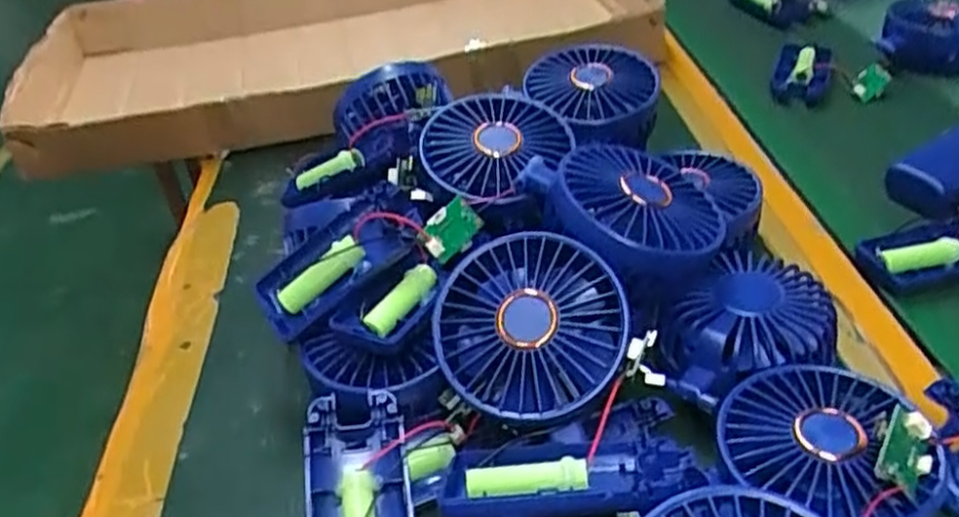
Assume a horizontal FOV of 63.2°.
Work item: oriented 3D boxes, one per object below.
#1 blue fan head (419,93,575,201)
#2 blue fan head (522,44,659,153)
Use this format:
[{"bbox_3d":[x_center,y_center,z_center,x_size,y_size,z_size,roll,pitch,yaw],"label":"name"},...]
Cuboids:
[{"bbox_3d":[0.009,-0.061,0.433,0.082,0.026,0.084,4,52,7],"label":"blue fan head"},{"bbox_3d":[0.073,-0.102,0.505,0.080,0.044,0.087,-23,41,-23],"label":"blue fan head"}]

